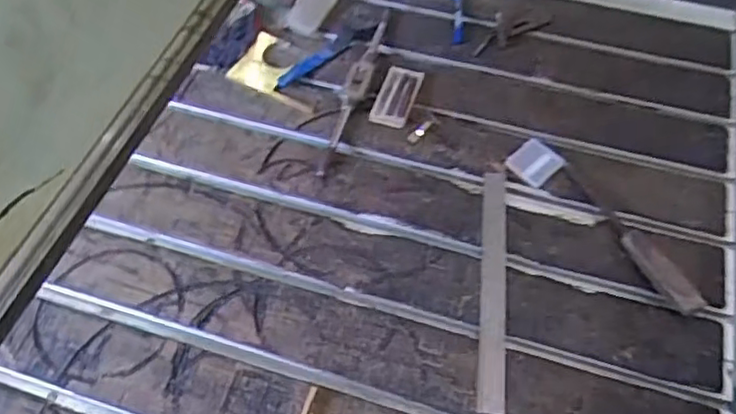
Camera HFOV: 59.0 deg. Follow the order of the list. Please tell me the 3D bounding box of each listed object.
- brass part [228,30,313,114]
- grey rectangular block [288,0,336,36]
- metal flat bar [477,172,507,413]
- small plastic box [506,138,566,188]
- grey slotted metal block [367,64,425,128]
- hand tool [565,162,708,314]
[{"bbox_3d":[-0.115,-0.190,0.908,0.122,0.017,0.103,25,53,4],"label":"brass part"},{"bbox_3d":[-0.081,-0.305,0.978,0.049,0.022,0.110,15,56,11],"label":"grey rectangular block"},{"bbox_3d":[0.140,0.079,0.727,0.029,0.008,0.298,6,55,4],"label":"metal flat bar"},{"bbox_3d":[0.211,-0.057,0.820,0.056,0.009,0.061,39,68,21],"label":"small plastic box"},{"bbox_3d":[0.038,-0.148,0.869,0.051,0.022,0.101,15,56,10],"label":"grey slotted metal block"},{"bbox_3d":[0.298,0.027,0.747,0.026,0.030,0.223,-19,57,-13],"label":"hand tool"}]

